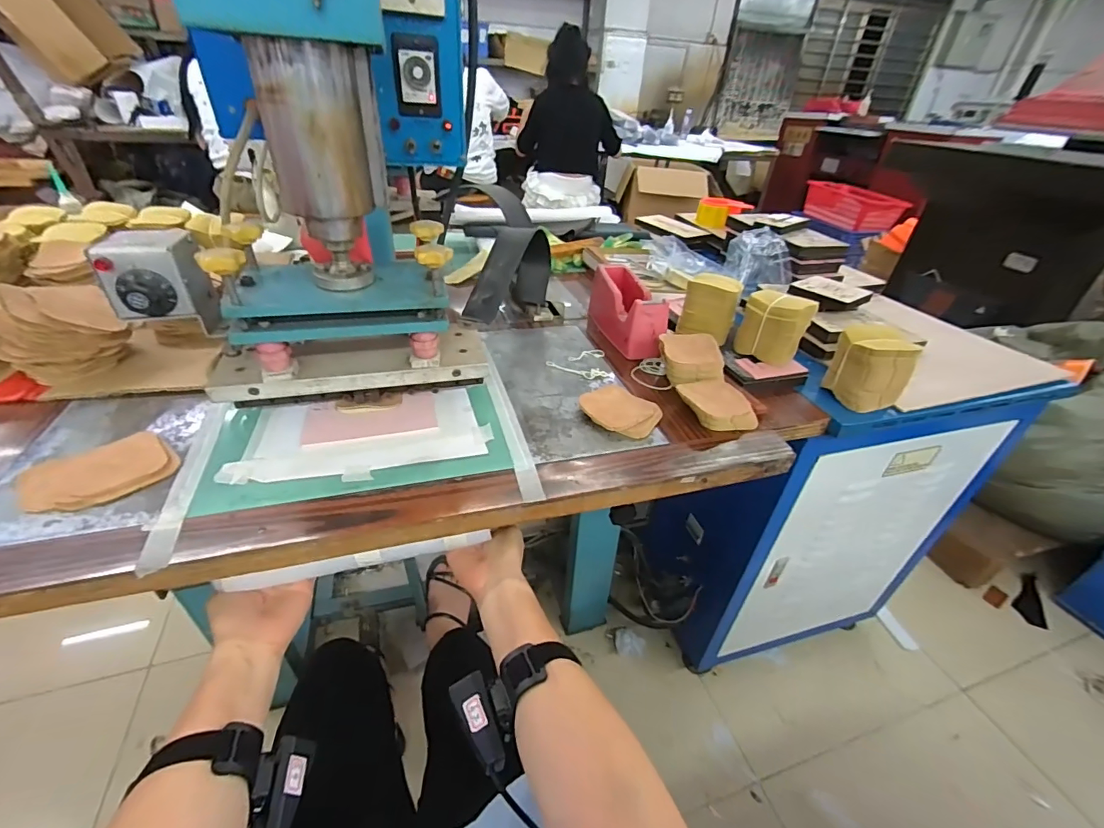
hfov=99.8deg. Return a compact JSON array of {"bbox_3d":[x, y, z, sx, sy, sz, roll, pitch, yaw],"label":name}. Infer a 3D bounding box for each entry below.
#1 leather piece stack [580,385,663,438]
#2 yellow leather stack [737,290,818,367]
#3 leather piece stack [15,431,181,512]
[{"bbox_3d":[0.089,-0.002,0.619,0.098,0.018,0.084,30,43,31],"label":"leather piece stack"},{"bbox_3d":[0.339,-0.133,0.717,0.093,0.093,0.055,28,42,29],"label":"yellow leather stack"},{"bbox_3d":[-0.463,0.059,0.478,0.094,0.012,0.117,32,44,33],"label":"leather piece stack"}]

